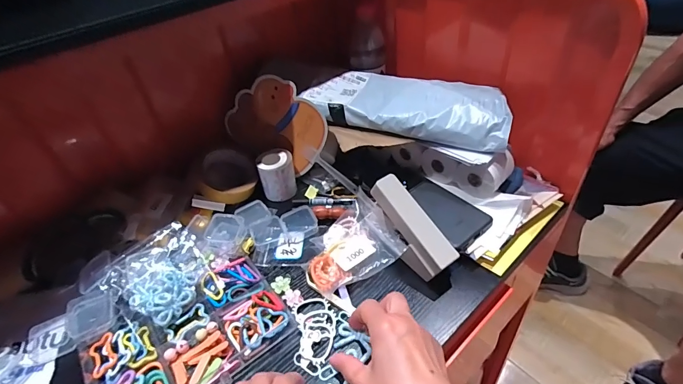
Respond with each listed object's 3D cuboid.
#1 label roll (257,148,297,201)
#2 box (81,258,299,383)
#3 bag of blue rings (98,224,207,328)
[{"bbox_3d":[-0.101,-0.025,0.588,0.055,0.064,0.051,-13,43,-6],"label":"label roll"},{"bbox_3d":[-0.175,0.168,0.420,0.208,0.022,0.140,-32,48,-25],"label":"box"},{"bbox_3d":[-0.222,0.102,0.467,0.106,0.043,0.118,22,50,28],"label":"bag of blue rings"}]

